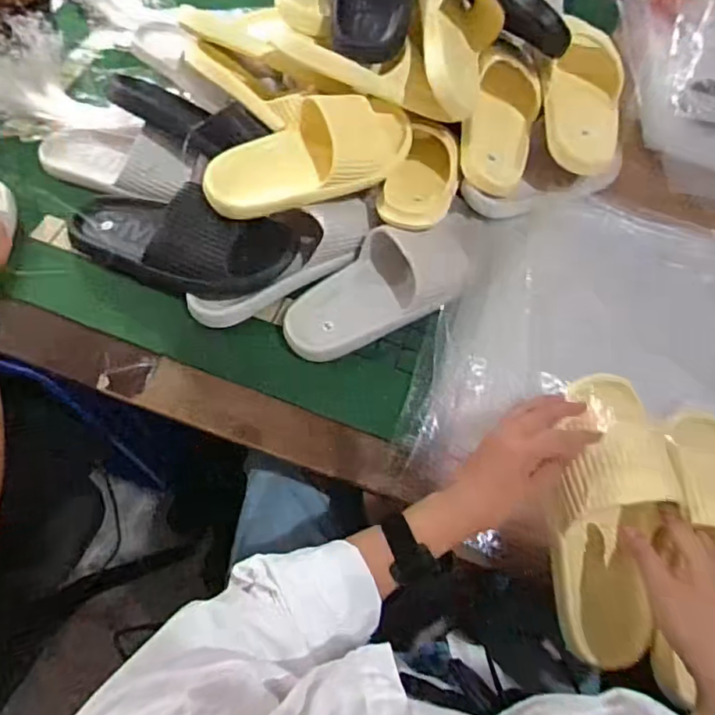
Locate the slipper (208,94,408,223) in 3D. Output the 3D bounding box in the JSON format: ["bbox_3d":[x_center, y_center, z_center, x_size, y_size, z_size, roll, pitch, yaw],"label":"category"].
[{"bbox_3d":[-0.052,-0.237,0.647,0.251,0.070,0.095,-16,67,-11],"label":"slipper"}]

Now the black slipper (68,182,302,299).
[{"bbox_3d":[-0.218,-0.141,0.669,0.288,0.071,0.113,19,65,5],"label":"black slipper"}]

